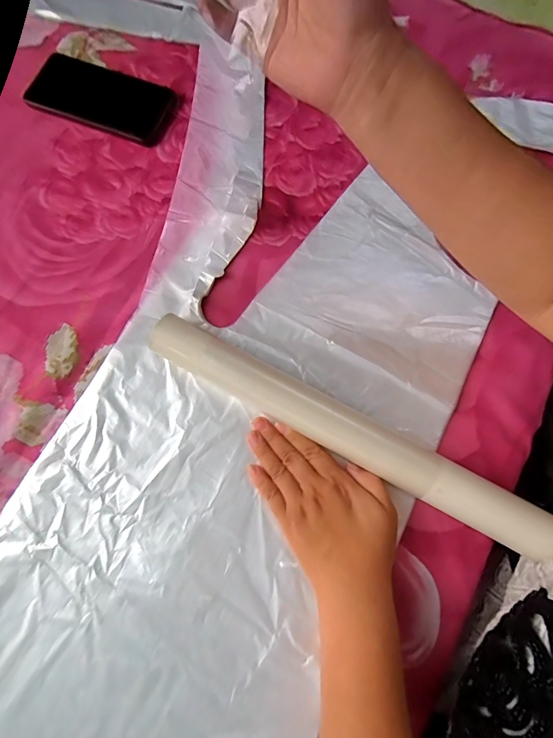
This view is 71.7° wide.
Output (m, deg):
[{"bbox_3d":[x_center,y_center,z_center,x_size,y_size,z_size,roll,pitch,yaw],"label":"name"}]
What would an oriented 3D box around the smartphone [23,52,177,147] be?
[{"bbox_3d":[-0.201,-0.309,0.438,0.165,0.008,0.078,21,75,5],"label":"smartphone"}]

